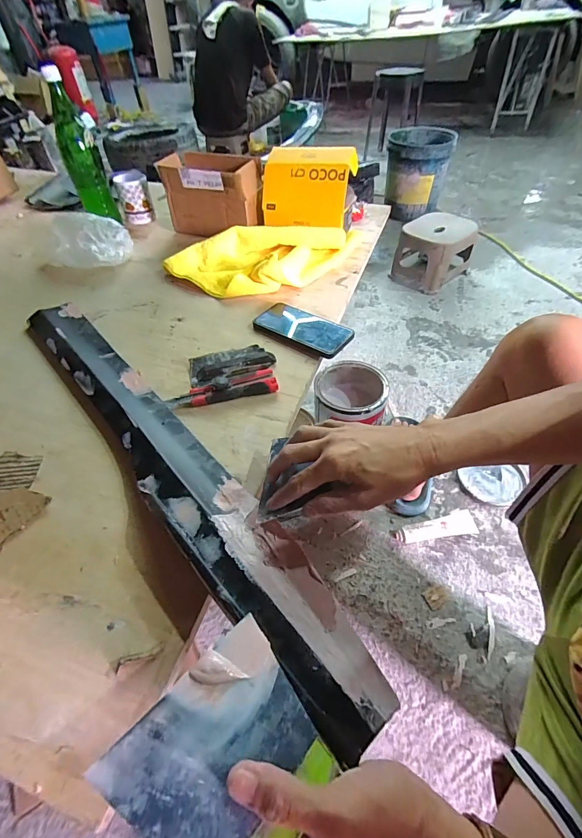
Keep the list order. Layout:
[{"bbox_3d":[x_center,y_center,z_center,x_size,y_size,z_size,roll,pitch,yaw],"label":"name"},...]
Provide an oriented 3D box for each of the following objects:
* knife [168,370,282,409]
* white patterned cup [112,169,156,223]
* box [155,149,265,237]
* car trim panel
[{"bbox_3d":[-0.098,-0.046,0.529,0.151,0.023,0.039,-12,50,-6],"label":"knife"},{"bbox_3d":[-0.406,-0.574,0.950,0.082,0.105,0.077,-20,51,-13],"label":"white patterned cup"},{"bbox_3d":[-0.174,-0.531,0.877,0.232,0.143,0.129,11,51,13],"label":"box"},{"bbox_3d":[-0.171,0.021,0.456,0.089,0.028,0.722,-27,51,-31],"label":"car trim panel"}]

